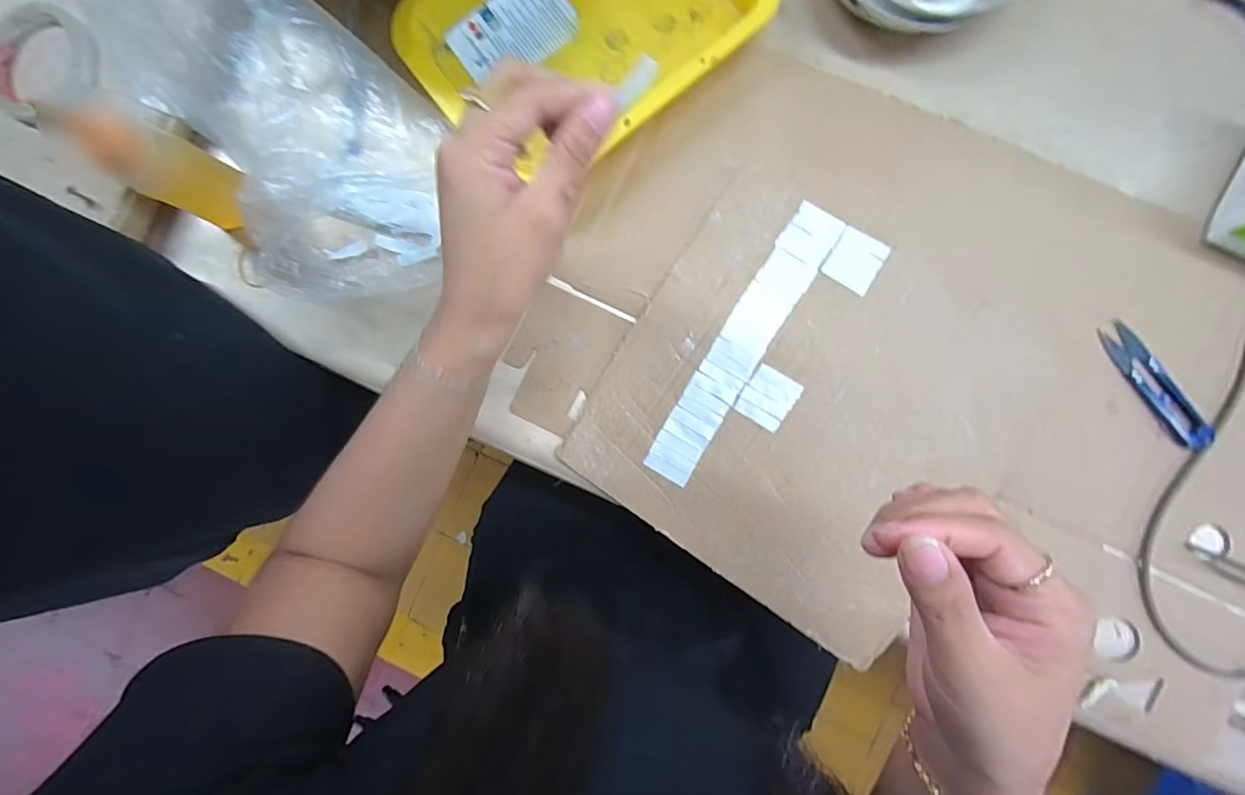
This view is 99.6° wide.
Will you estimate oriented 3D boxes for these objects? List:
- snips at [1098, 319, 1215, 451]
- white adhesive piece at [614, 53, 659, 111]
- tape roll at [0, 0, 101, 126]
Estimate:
[{"bbox_3d":[0.382,-0.008,0.377,0.024,0.007,0.103,-30,85,4],"label":"snips"},{"bbox_3d":[0.005,-0.135,0.226,0.008,0.004,0.023,39,104,-20],"label":"white adhesive piece"},{"bbox_3d":[-0.484,-0.279,0.437,0.099,0.012,0.090,0,88,6],"label":"tape roll"}]

